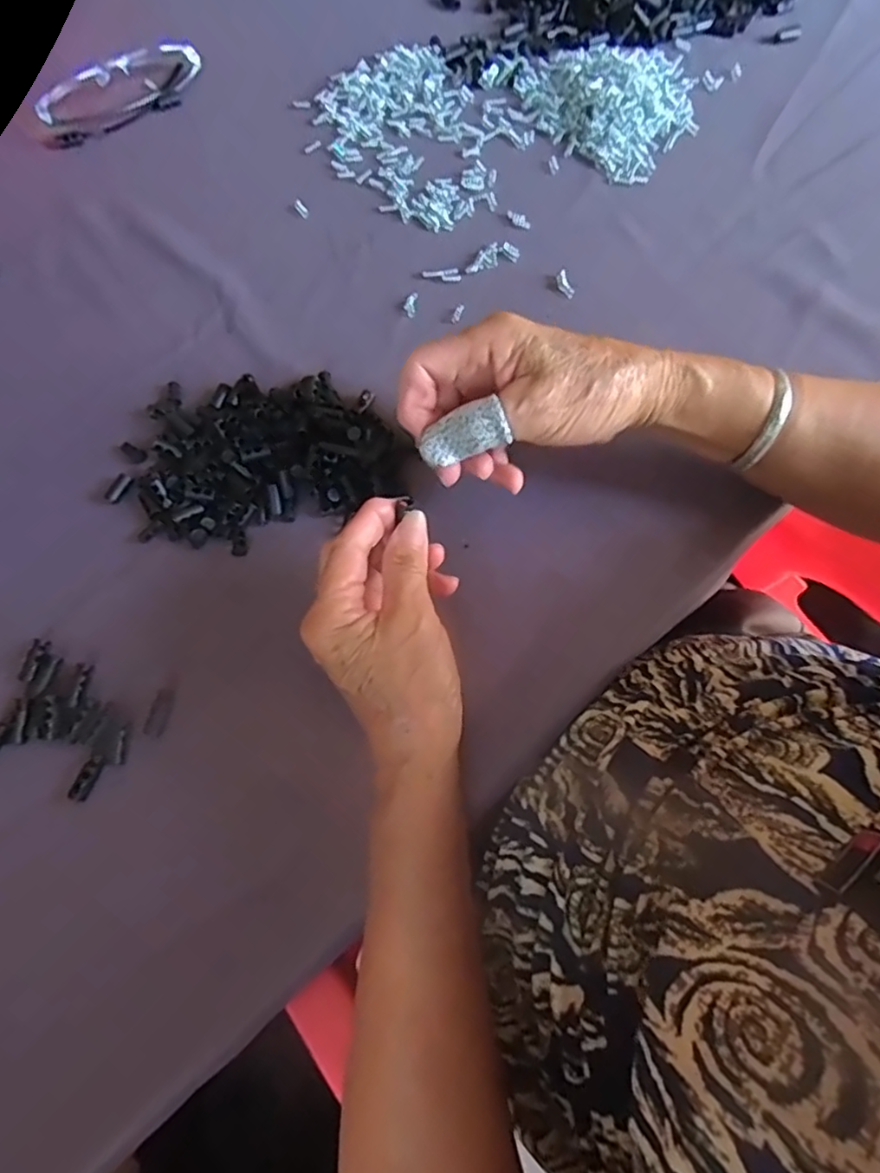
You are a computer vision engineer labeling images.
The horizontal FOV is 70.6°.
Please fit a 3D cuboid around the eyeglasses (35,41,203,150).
[{"bbox_3d":[-0.251,-0.393,0.493,0.057,0.022,0.136,41,76,15],"label":"eyeglasses"}]

